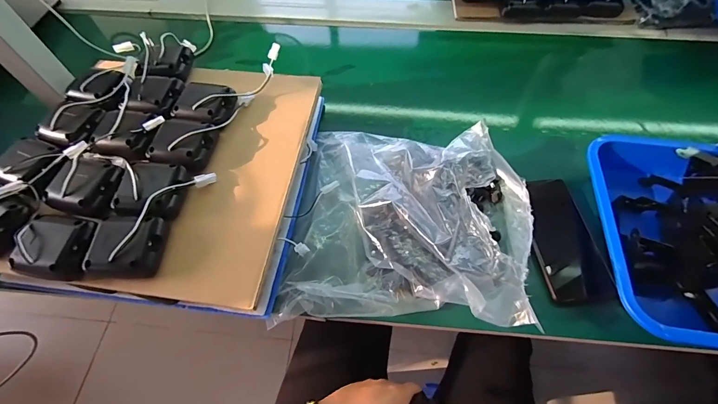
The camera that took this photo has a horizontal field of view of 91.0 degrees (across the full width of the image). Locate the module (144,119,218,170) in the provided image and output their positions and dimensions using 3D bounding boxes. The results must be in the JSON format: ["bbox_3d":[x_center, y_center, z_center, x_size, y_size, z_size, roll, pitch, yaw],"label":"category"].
[{"bbox_3d":[-0.219,-0.071,0.435,0.071,0.029,0.068,6,61,5],"label":"module"}]

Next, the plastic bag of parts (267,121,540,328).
[{"bbox_3d":[0.065,0.005,0.410,0.282,0.087,0.261,8,61,5],"label":"plastic bag of parts"}]

